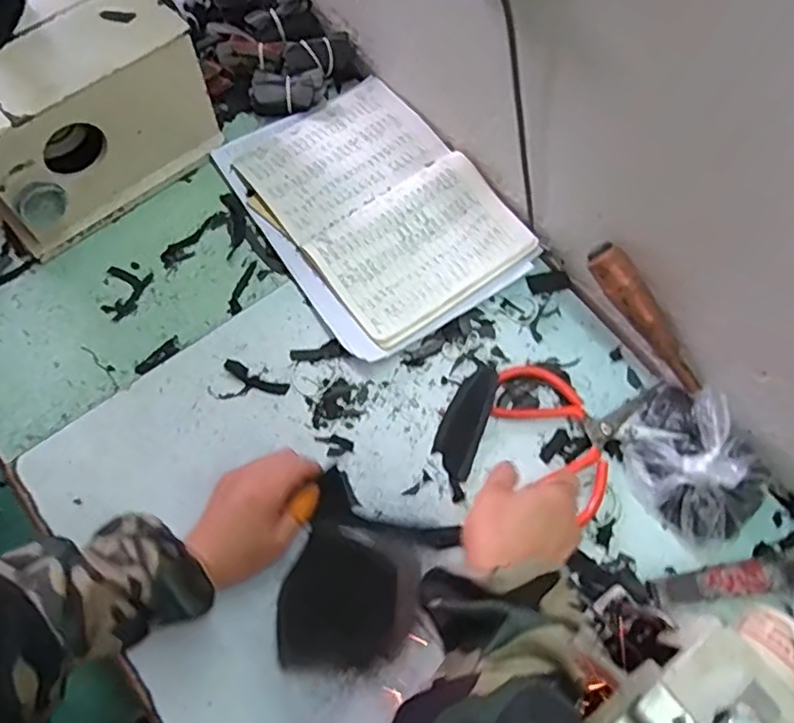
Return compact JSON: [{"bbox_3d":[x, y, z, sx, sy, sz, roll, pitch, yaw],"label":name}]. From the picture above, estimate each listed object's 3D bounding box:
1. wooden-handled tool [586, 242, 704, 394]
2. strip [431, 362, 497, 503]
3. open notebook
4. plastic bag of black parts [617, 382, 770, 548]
[{"bbox_3d":[0.228,-0.039,0.549,0.027,0.022,0.156,-40,98,-13],"label":"wooden-handled tool"},{"bbox_3d":[0.063,0.062,0.571,0.040,0.009,0.128,19,72,3],"label":"strip"},{"bbox_3d":[-0.016,-0.172,0.639,0.201,0.021,0.280,-36,78,-13],"label":"open notebook"},{"bbox_3d":[0.269,0.088,0.533,0.101,0.077,0.142,-30,76,-12],"label":"plastic bag of black parts"}]

